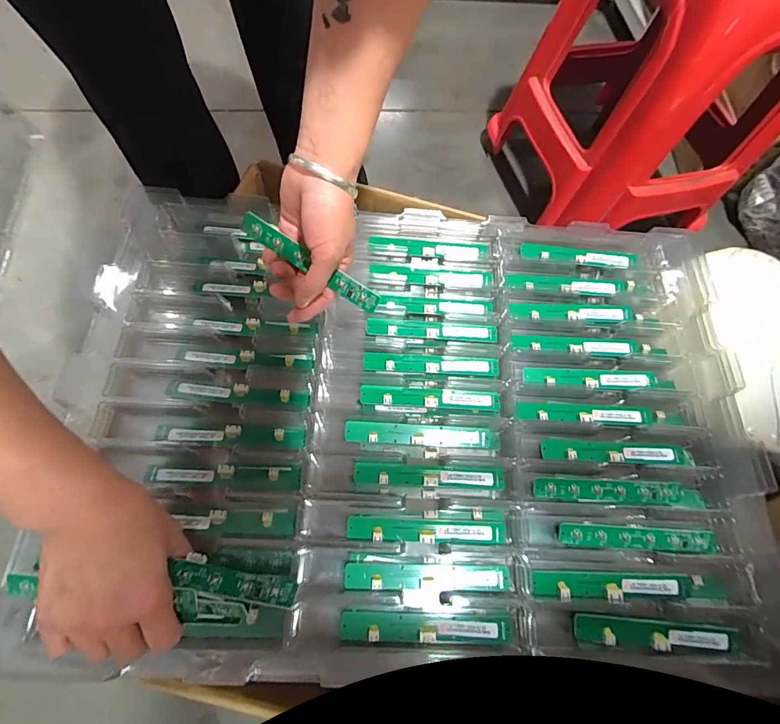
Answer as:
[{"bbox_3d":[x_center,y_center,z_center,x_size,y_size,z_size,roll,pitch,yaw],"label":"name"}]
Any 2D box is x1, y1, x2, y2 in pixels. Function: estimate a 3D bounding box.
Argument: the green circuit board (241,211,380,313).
[{"bbox_3d":[-0.070,-0.085,0.362,0.136,0.022,0.005,34,32,0],"label":"green circuit board"}]

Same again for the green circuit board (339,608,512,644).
[{"bbox_3d":[0.029,0.216,0.340,0.137,0.008,0.023,3,61,-5],"label":"green circuit board"}]

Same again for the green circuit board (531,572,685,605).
[{"bbox_3d":[0.191,0.194,0.359,0.134,0.008,0.022,1,69,-1],"label":"green circuit board"}]

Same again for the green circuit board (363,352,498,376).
[{"bbox_3d":[0.042,0.001,0.428,0.138,0.011,0.020,1,69,-1],"label":"green circuit board"}]

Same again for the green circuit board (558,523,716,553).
[{"bbox_3d":[0.224,0.158,0.375,0.140,0.008,0.018,4,69,0],"label":"green circuit board"}]

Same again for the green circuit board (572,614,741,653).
[{"bbox_3d":[0.222,0.228,0.347,0.134,0.007,0.021,5,69,1],"label":"green circuit board"}]

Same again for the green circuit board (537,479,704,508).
[{"bbox_3d":[0.217,0.121,0.388,0.163,0.007,0.020,3,69,0],"label":"green circuit board"}]

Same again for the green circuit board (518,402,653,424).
[{"bbox_3d":[0.197,0.050,0.418,0.140,0.010,0.020,1,69,-1],"label":"green circuit board"}]

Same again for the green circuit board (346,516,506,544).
[{"bbox_3d":[0.033,0.149,0.367,0.139,0.007,0.022,2,52,-3],"label":"green circuit board"}]

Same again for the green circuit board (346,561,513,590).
[{"bbox_3d":[0.032,0.185,0.355,0.139,0.006,0.019,5,55,-4],"label":"green circuit board"}]

